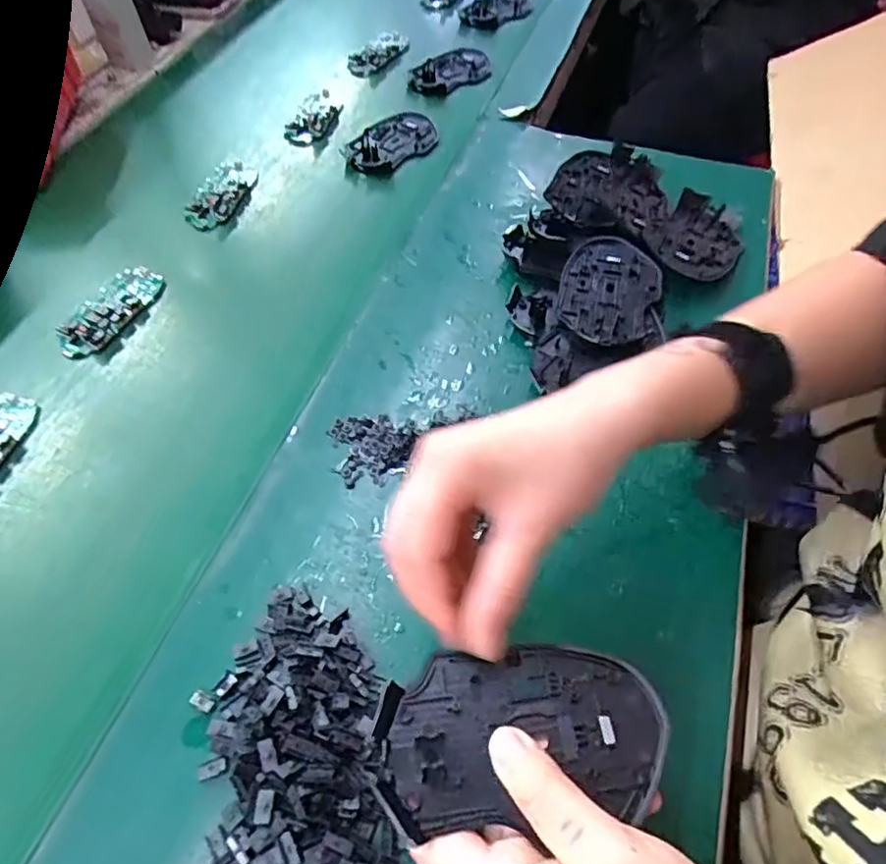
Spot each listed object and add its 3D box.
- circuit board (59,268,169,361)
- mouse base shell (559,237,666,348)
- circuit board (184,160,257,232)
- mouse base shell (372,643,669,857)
[{"bbox_3d":[-0.269,-0.100,0.489,0.047,0.015,0.099,13,57,10],"label":"circuit board"},{"bbox_3d":[0.127,-0.106,0.465,0.071,0.018,0.112,16,57,12],"label":"mouse base shell"},{"bbox_3d":[-0.209,-0.231,0.580,0.046,0.017,0.097,13,57,10],"label":"circuit board"},{"bbox_3d":[0.032,0.121,0.247,0.113,0.009,0.063,-4,54,0],"label":"mouse base shell"}]

